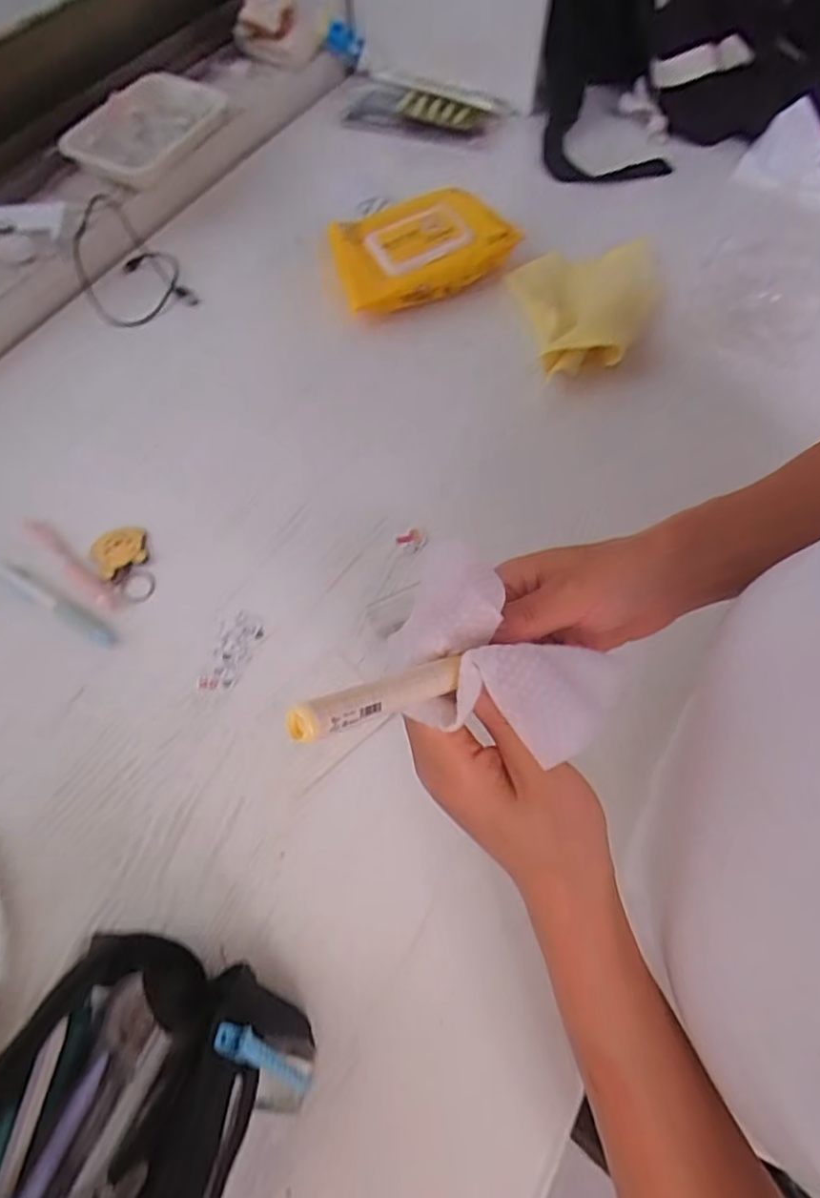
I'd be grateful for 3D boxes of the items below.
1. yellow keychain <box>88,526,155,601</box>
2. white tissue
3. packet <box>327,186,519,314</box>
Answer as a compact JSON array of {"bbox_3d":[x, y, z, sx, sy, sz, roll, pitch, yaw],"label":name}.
[{"bbox_3d":[-0.222,-0.026,0.471,0.042,0.009,0.065,-15,63,-7],"label":"yellow keychain"},{"bbox_3d":[0.036,0.023,0.230,0.082,0.031,0.066,22,65,12],"label":"white tissue"},{"bbox_3d":[0.011,-0.352,0.605,0.180,0.046,0.107,-23,64,-11],"label":"packet"}]

